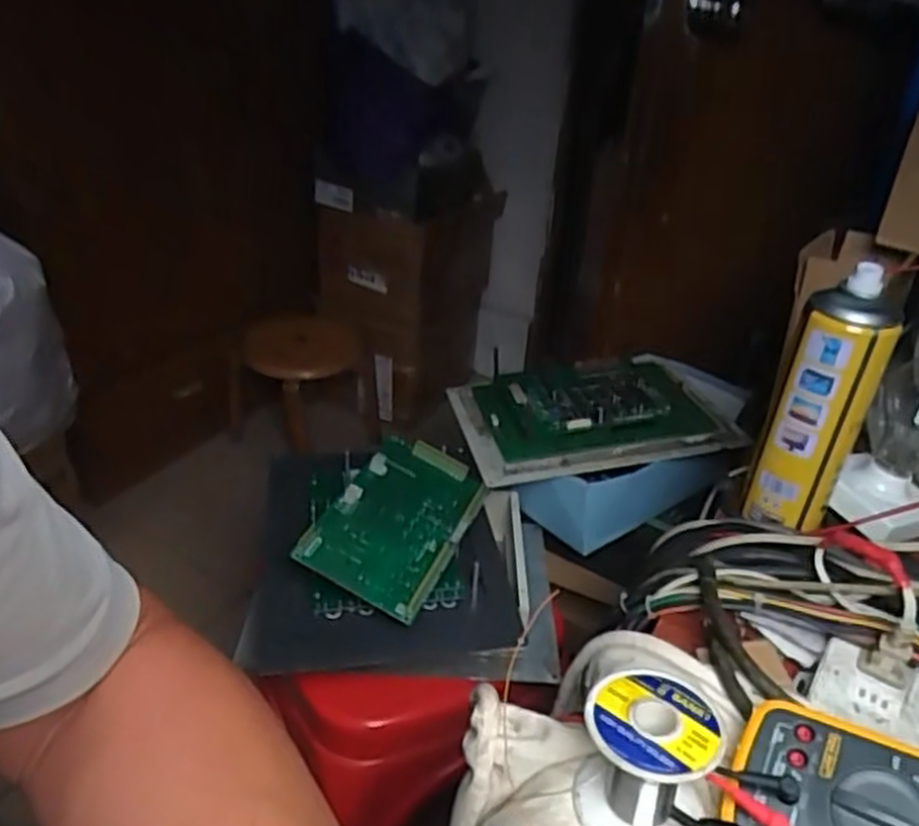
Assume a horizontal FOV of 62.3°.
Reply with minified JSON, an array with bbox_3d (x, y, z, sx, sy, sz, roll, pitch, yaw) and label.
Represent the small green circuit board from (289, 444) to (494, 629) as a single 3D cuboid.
[{"bbox_3d":[-0.056,0.099,0.723,0.118,0.012,0.201,29,41,7],"label":"small green circuit board"}]

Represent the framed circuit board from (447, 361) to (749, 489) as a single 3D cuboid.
[{"bbox_3d":[0.166,-0.011,0.907,0.331,0.042,0.205,-11,43,-4],"label":"framed circuit board"}]

